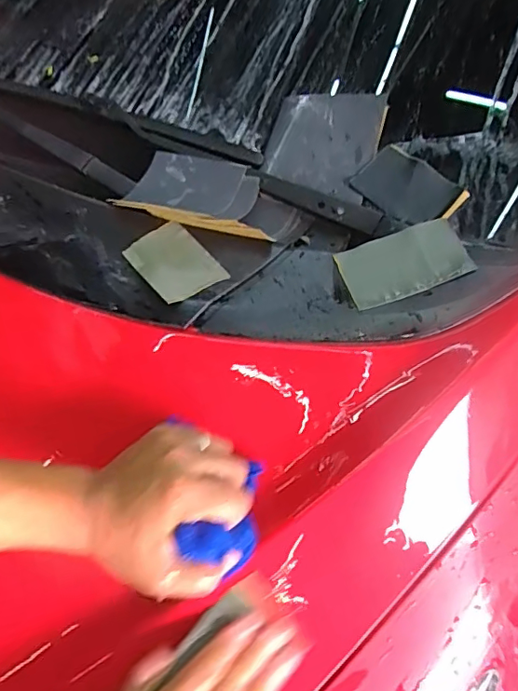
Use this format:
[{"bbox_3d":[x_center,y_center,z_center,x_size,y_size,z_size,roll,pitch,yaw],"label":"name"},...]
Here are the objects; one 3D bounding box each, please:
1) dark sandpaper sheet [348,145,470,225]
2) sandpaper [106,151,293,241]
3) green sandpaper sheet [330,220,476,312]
[{"bbox_3d":[0.164,-0.174,0.579,0.070,0.006,0.112,-44,66,-2],"label":"dark sandpaper sheet"},{"bbox_3d":[-0.068,-0.169,0.609,0.228,0.040,0.129,28,52,29],"label":"sandpaper"},{"bbox_3d":[0.137,-0.080,0.498,0.112,0.005,0.069,-21,64,3],"label":"green sandpaper sheet"}]

